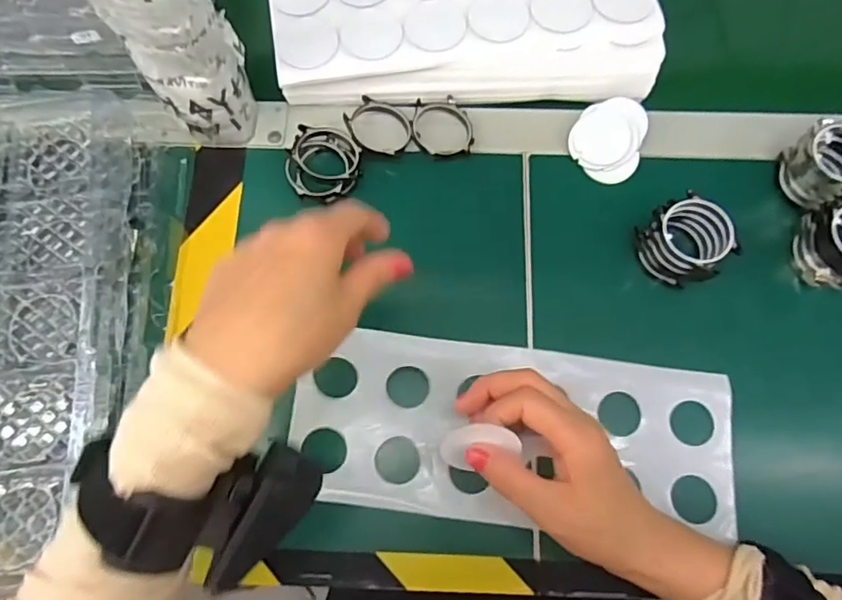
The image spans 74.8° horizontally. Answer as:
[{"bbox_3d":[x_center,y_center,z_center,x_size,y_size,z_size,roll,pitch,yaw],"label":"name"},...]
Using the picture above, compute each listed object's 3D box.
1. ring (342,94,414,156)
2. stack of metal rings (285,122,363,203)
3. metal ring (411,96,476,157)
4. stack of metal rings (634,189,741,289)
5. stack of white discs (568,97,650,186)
[{"bbox_3d":[-0.031,-0.130,0.411,0.049,0.013,0.043,32,75,10],"label":"ring"},{"bbox_3d":[-0.071,-0.100,0.400,0.049,0.015,0.056,12,72,4],"label":"stack of metal rings"},{"bbox_3d":[0.016,-0.131,0.416,0.046,0.006,0.047,-12,72,-4],"label":"metal ring"},{"bbox_3d":[0.179,-0.038,0.375,0.045,0.045,0.054,-29,74,-9],"label":"stack of metal rings"},{"bbox_3d":[0.139,-0.121,0.413,0.052,0.004,0.063,13,89,6],"label":"stack of white discs"}]

